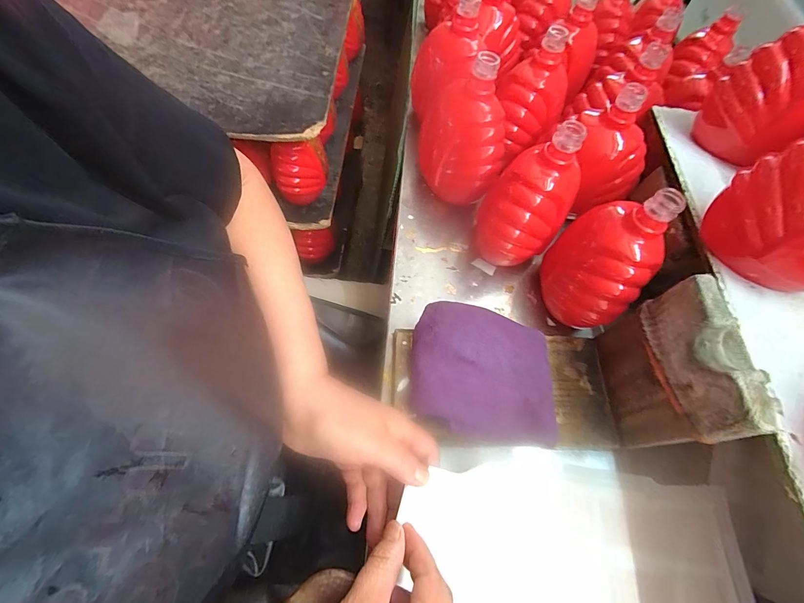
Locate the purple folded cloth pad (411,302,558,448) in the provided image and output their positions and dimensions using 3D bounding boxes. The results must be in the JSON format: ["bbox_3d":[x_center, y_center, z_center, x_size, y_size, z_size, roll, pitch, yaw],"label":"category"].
[{"bbox_3d":[0.076,0.063,0.335,0.130,0.019,0.122,9,64,1],"label":"purple folded cloth pad"}]

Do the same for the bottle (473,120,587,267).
[{"bbox_3d":[0.138,-0.106,0.399,0.089,0.160,0.082,-3,64,-5],"label":"bottle"}]

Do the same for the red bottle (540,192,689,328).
[{"bbox_3d":[0.206,-0.045,0.365,0.092,0.143,0.093,41,68,15],"label":"red bottle"}]

